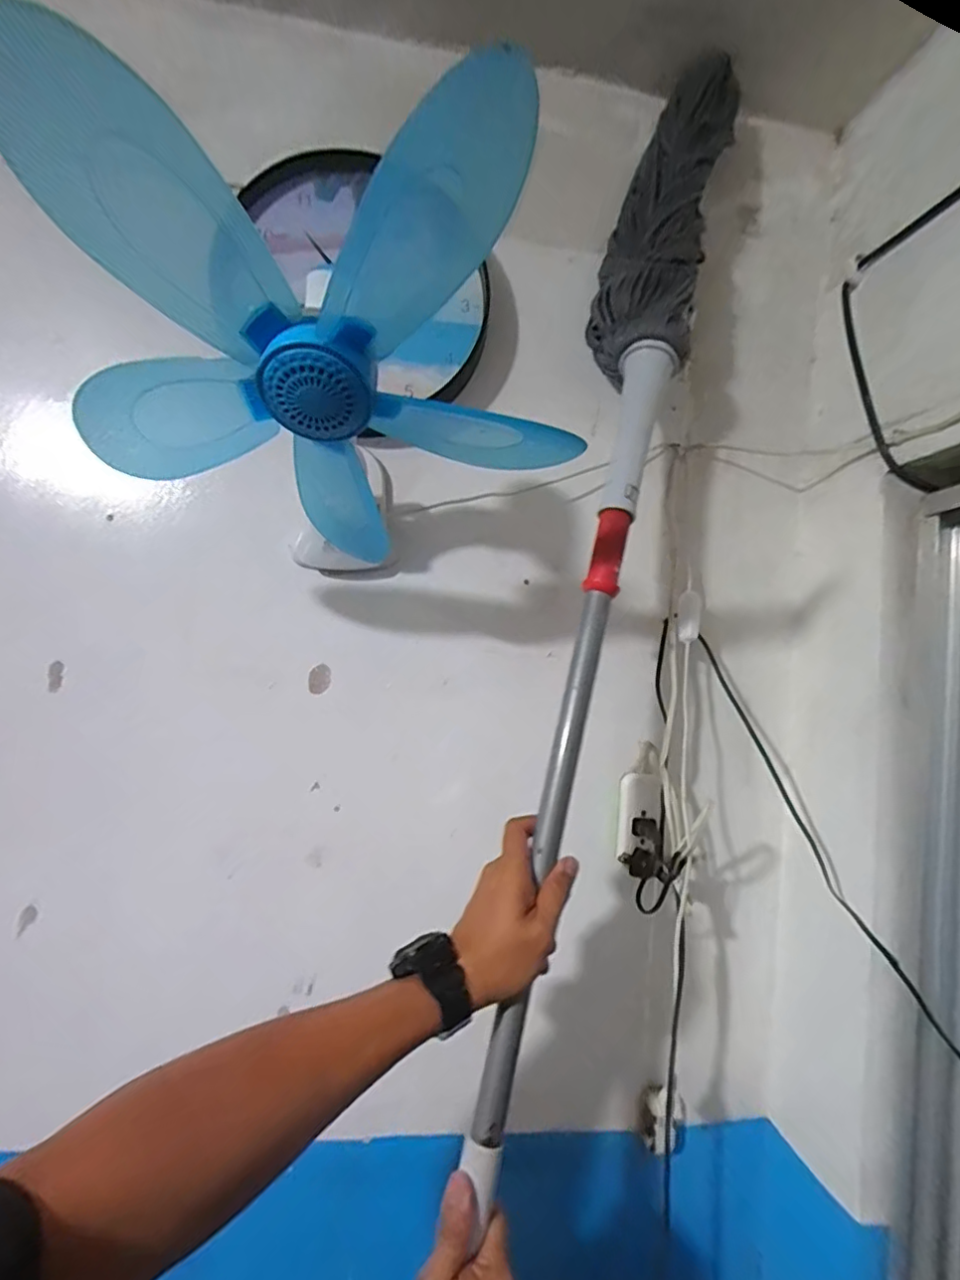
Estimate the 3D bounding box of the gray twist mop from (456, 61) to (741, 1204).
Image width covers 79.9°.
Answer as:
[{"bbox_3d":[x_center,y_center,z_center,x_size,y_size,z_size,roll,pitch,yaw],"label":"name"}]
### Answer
[{"bbox_3d":[0.117,-0.109,0.549,0.099,1.065,0.062,1,-17,45],"label":"gray twist mop"}]

